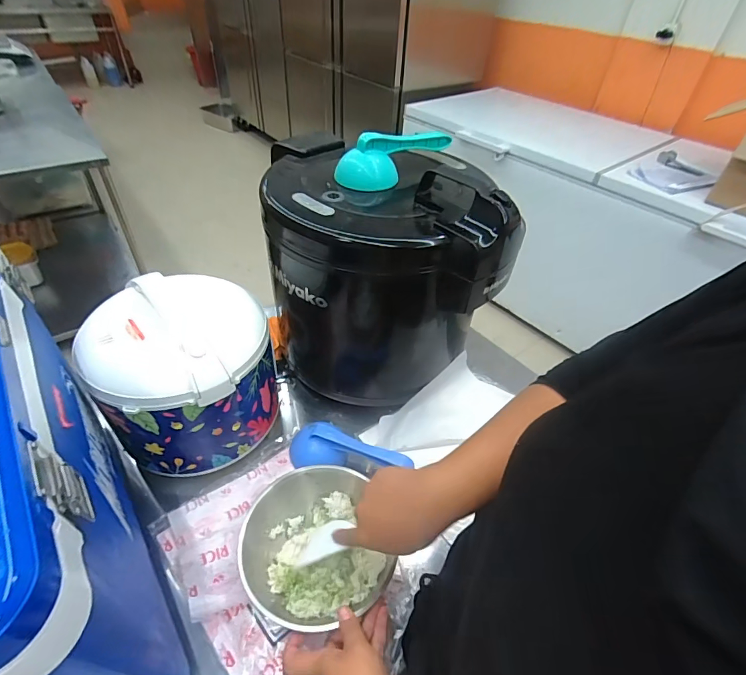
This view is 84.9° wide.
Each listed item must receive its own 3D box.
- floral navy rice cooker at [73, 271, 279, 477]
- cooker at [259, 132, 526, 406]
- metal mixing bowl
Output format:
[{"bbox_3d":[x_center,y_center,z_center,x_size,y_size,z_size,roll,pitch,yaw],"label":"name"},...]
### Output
[{"bbox_3d":[-0.274,0.047,0.621,0.239,0.205,0.227,-18,49,-21],"label":"floral navy rice cooker"},{"bbox_3d":[-0.006,-0.116,0.707,0.327,0.377,0.345,-7,47,-11],"label":"cooker"},{"bbox_3d":[-0.080,0.265,0.529,0.174,0.074,0.179,2,45,-2],"label":"metal mixing bowl"}]

